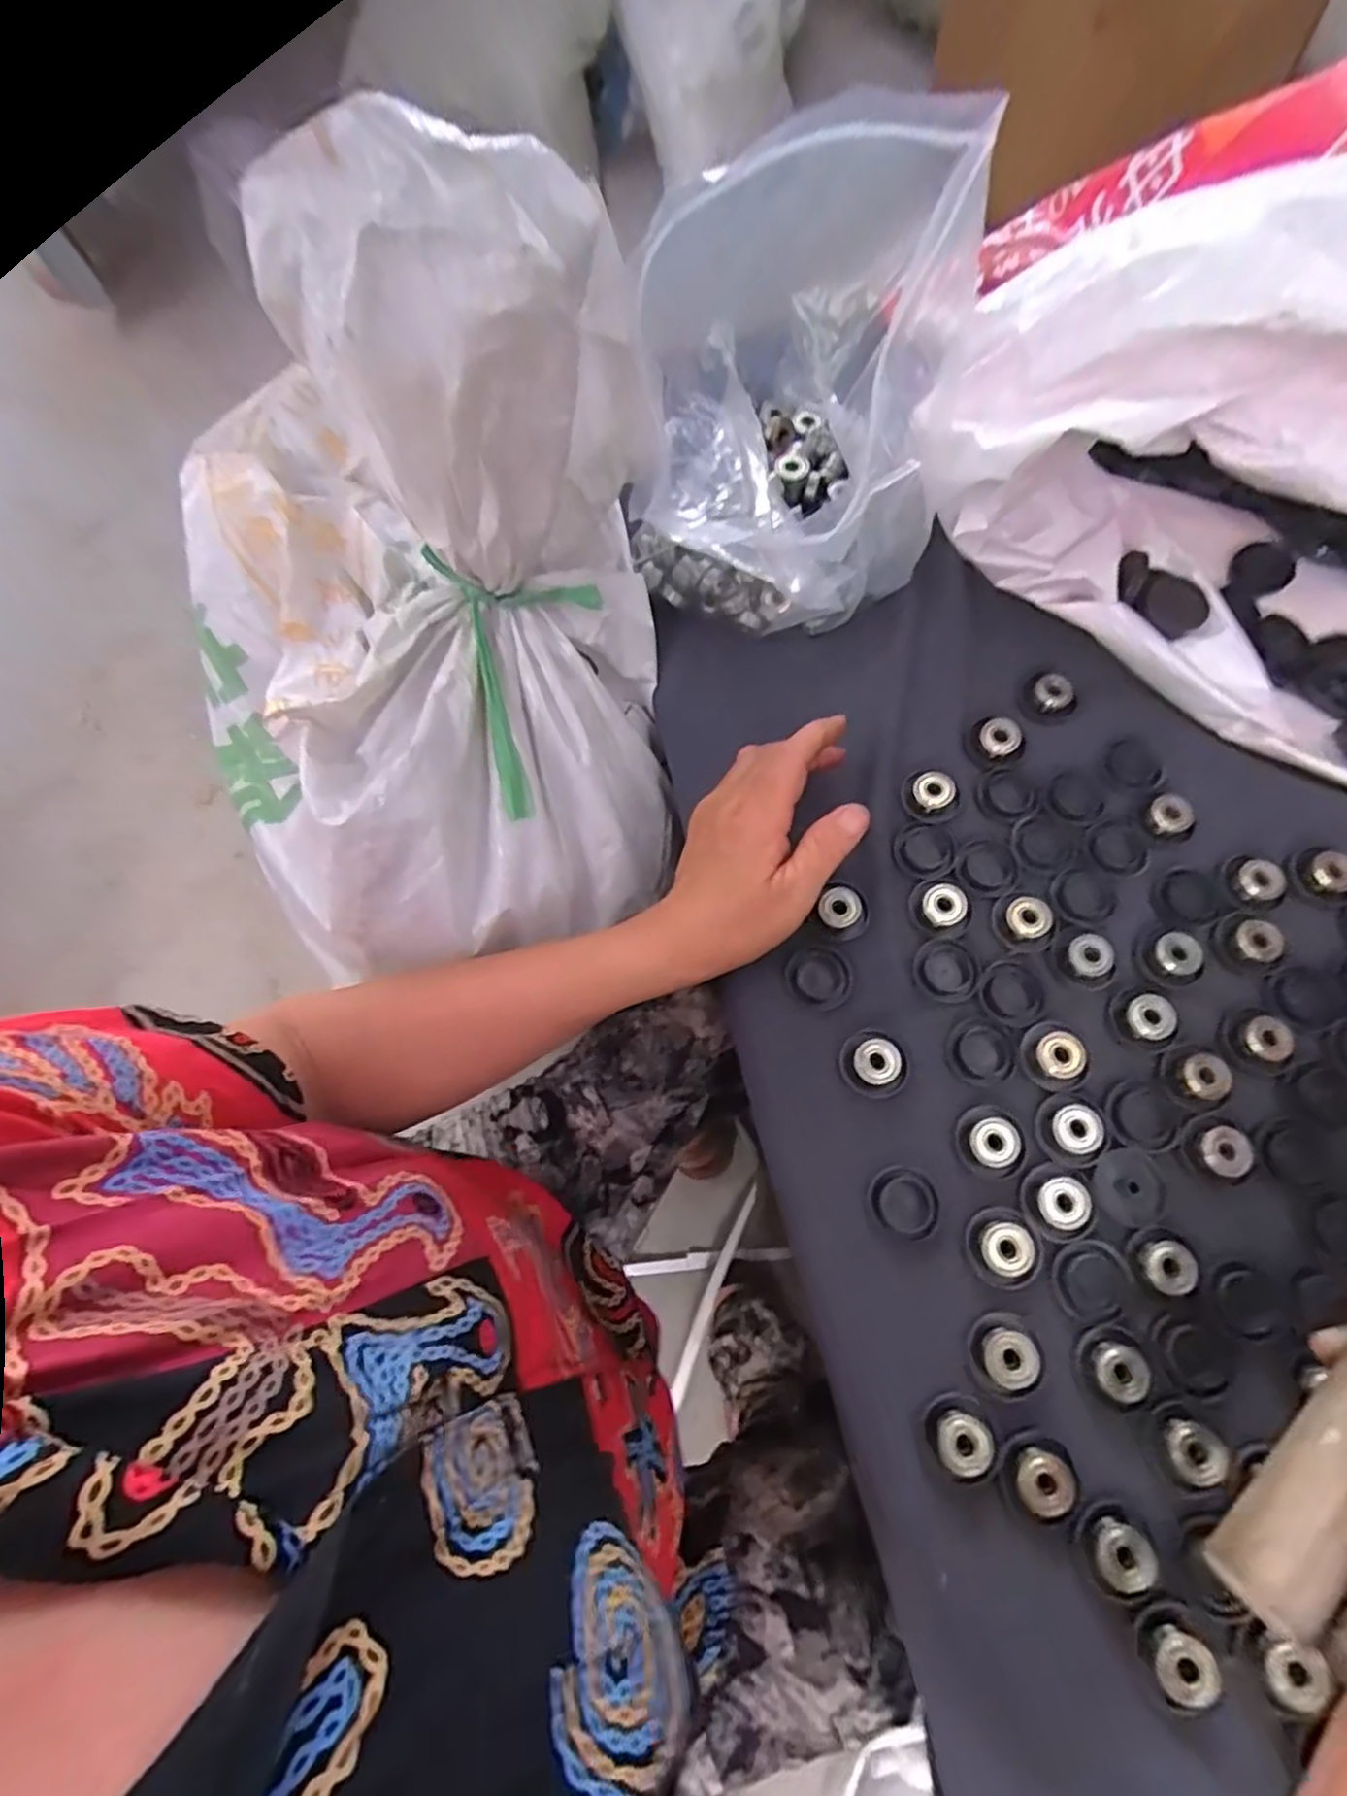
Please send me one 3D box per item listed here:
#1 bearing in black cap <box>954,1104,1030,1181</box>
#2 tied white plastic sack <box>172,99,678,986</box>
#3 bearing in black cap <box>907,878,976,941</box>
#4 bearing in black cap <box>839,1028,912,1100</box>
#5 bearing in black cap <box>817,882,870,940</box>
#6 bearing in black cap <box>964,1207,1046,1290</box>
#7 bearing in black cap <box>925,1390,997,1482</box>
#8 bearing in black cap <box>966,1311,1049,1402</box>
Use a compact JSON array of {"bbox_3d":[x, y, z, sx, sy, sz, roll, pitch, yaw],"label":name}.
[{"bbox_3d":[0.154,0.117,0.342,0.032,0.007,0.033,-1,71,2],"label":"bearing in black cap"},{"bbox_3d":[-0.137,-0.148,0.349,0.246,0.243,0.295,-2,71,2],"label":"tied white plastic sack"},{"bbox_3d":[0.143,0.005,0.379,0.033,0.007,0.033,-1,71,2],"label":"bearing in black cap"},{"bbox_3d":[0.101,0.082,0.355,0.034,0.009,0.033,-1,71,2],"label":"bearing in black cap"},{"bbox_3d":[0.092,0.007,0.381,0.026,0.009,0.028,-1,71,2],"label":"bearing in black cap"},{"bbox_3d":[0.152,0.160,0.326,0.033,0.009,0.033,-1,71,2],"label":"bearing in black cap"},{"bbox_3d":[0.122,0.230,0.303,0.025,0.012,0.030,-13,71,-2],"label":"bearing in black cap"},{"bbox_3d":[0.147,0.202,0.312,0.032,0.008,0.034,-1,71,2],"label":"bearing in black cap"}]

